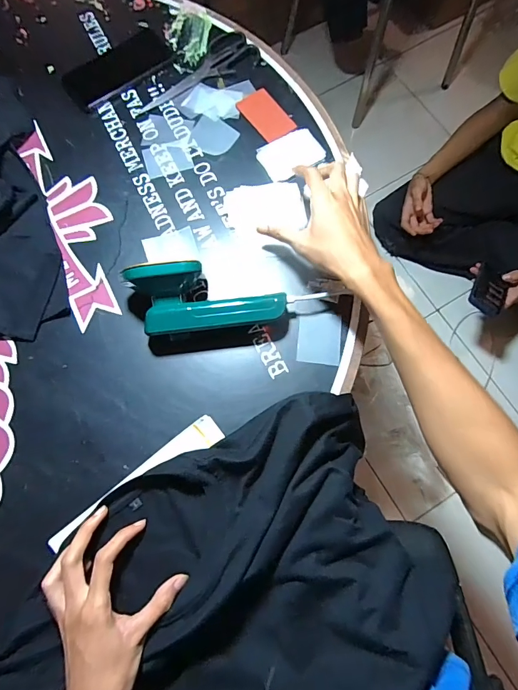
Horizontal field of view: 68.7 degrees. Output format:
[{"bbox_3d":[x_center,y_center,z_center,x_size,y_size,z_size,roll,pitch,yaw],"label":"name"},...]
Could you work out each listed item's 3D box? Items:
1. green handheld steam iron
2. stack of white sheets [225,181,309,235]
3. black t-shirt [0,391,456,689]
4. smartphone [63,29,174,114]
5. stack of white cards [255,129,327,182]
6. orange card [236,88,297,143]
[{"bbox_3d":[-0.062,-0.049,0.439,0.186,0.071,0.071,-1,75,-1],"label":"green handheld steam iron"},{"bbox_3d":[0.008,-0.182,0.500,0.097,0.012,0.074,-8,75,-1],"label":"stack of white sheets"},{"bbox_3d":[-0.027,0.273,0.385,0.443,0.074,0.309,-36,77,-8],"label":"black t-shirt"},{"bbox_3d":[-0.216,-0.423,0.577,0.162,0.004,0.085,-39,77,-9],"label":"smartphone"},{"bbox_3d":[0.045,-0.266,0.526,0.086,0.004,0.061,-28,76,-6],"label":"stack of white cards"},{"bbox_3d":[0.011,-0.332,0.547,0.050,0.004,0.089,-34,76,-4],"label":"orange card"}]

